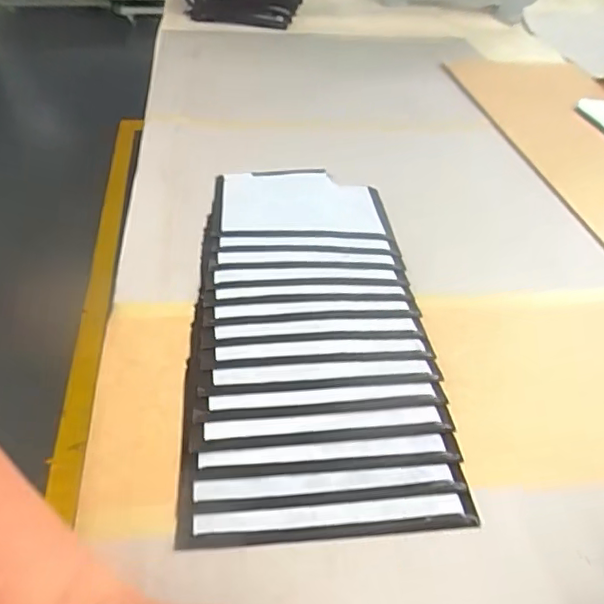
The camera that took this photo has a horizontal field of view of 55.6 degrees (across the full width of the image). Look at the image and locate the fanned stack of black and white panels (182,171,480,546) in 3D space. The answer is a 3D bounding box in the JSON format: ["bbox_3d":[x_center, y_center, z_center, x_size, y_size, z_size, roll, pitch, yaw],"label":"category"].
[{"bbox_3d":[0.006,0.005,0.452,0.174,0.020,0.380,1,42,-6],"label":"fanned stack of black and white panels"}]

